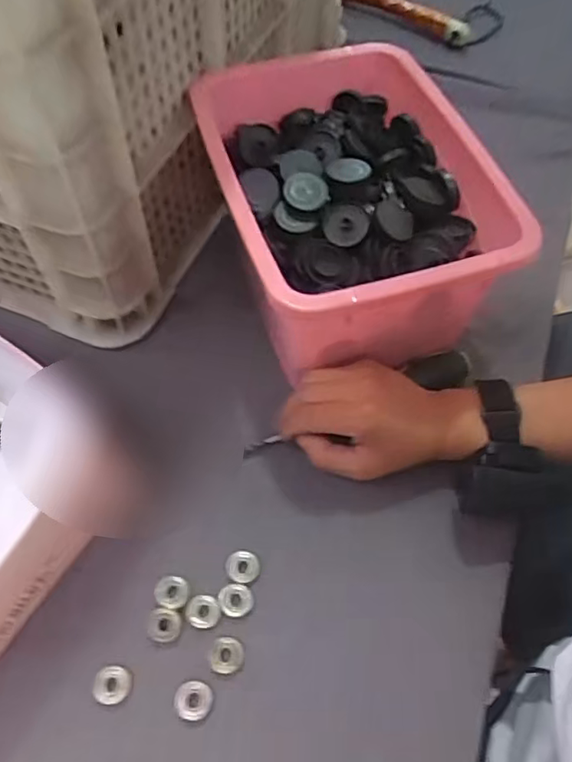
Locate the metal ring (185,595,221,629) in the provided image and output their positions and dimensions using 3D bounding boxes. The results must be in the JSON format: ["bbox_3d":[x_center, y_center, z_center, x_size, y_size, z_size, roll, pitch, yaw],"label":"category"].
[{"bbox_3d":[-0.055,0.151,0.386,0.023,0.004,0.020,3,60,2],"label":"metal ring"}]

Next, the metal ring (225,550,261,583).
[{"bbox_3d":[-0.030,0.128,0.404,0.022,0.005,0.023,0,60,0],"label":"metal ring"}]

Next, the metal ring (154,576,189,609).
[{"bbox_3d":[-0.077,0.141,0.393,0.023,0.004,0.021,3,60,1],"label":"metal ring"}]

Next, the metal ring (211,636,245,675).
[{"bbox_3d":[-0.038,0.174,0.373,0.021,0.004,0.021,0,60,0],"label":"metal ring"}]

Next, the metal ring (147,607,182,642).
[{"bbox_3d":[-0.079,0.157,0.379,0.021,0.004,0.020,14,61,8],"label":"metal ring"}]

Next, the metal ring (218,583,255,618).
[{"bbox_3d":[-0.033,0.146,0.390,0.024,0.004,0.021,12,60,7],"label":"metal ring"}]

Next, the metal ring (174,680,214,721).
[{"bbox_3d":[-0.057,0.196,0.360,0.023,0.004,0.021,0,60,0],"label":"metal ring"}]

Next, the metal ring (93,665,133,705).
[{"bbox_3d":[-0.107,0.188,0.362,0.023,0.004,0.021,0,60,0],"label":"metal ring"}]

